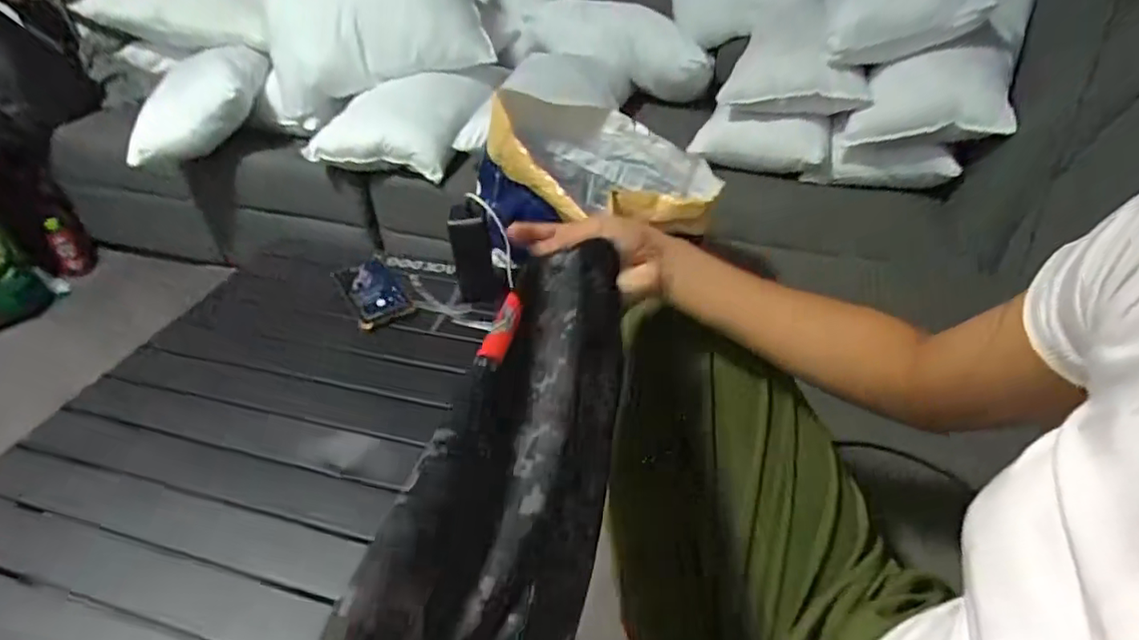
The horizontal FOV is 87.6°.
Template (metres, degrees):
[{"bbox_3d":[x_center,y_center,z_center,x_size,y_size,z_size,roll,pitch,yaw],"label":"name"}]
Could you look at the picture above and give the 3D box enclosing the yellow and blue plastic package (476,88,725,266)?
[{"bbox_3d":[0.037,-0.209,0.868,0.336,0.173,0.238,-7,38,-5],"label":"yellow and blue plastic package"}]

